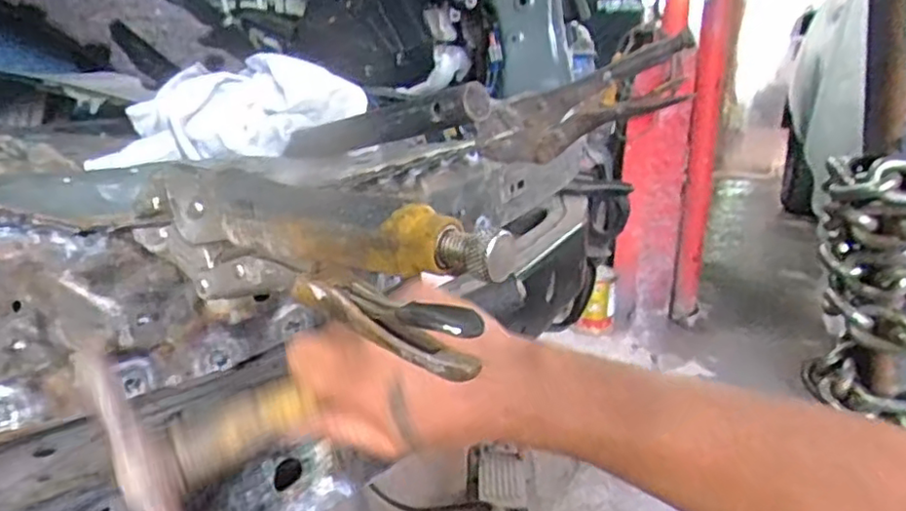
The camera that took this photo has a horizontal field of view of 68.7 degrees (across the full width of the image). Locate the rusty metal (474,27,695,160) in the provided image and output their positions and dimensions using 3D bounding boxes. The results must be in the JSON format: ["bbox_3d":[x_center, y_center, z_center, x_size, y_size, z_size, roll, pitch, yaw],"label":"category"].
[{"bbox_3d":[0.115,-0.134,0.606,0.209,0.061,0.030,-18,4,30],"label":"rusty metal"}]

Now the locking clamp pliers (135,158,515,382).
[{"bbox_3d":[-0.069,-0.007,0.276,0.214,0.060,0.020,13,21,33],"label":"locking clamp pliers"}]

